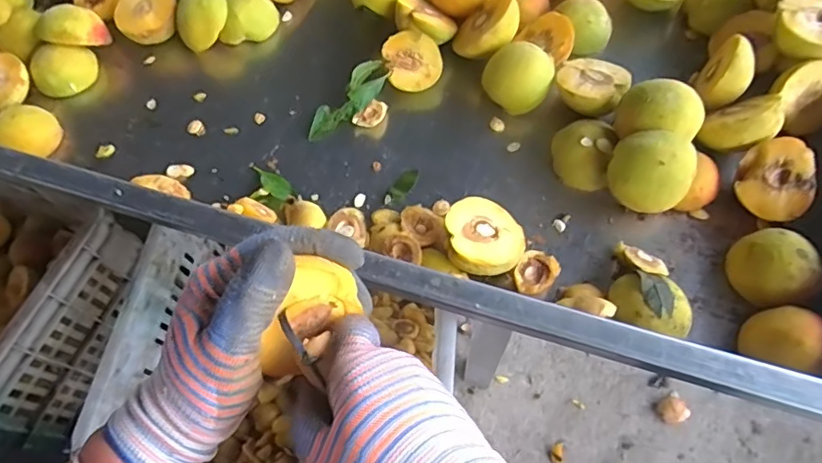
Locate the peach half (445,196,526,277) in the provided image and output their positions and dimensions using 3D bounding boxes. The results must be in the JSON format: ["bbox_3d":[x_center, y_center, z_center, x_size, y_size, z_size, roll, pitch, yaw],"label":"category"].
[{"bbox_3d":[0.057,0.005,0.417,0.059,0.035,0.059,-5,64,0],"label":"peach half"}]

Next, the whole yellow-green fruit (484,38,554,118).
[{"bbox_3d":[0.096,-0.140,0.488,0.061,0.062,0.053,11,65,8],"label":"whole yellow-green fruit"}]

